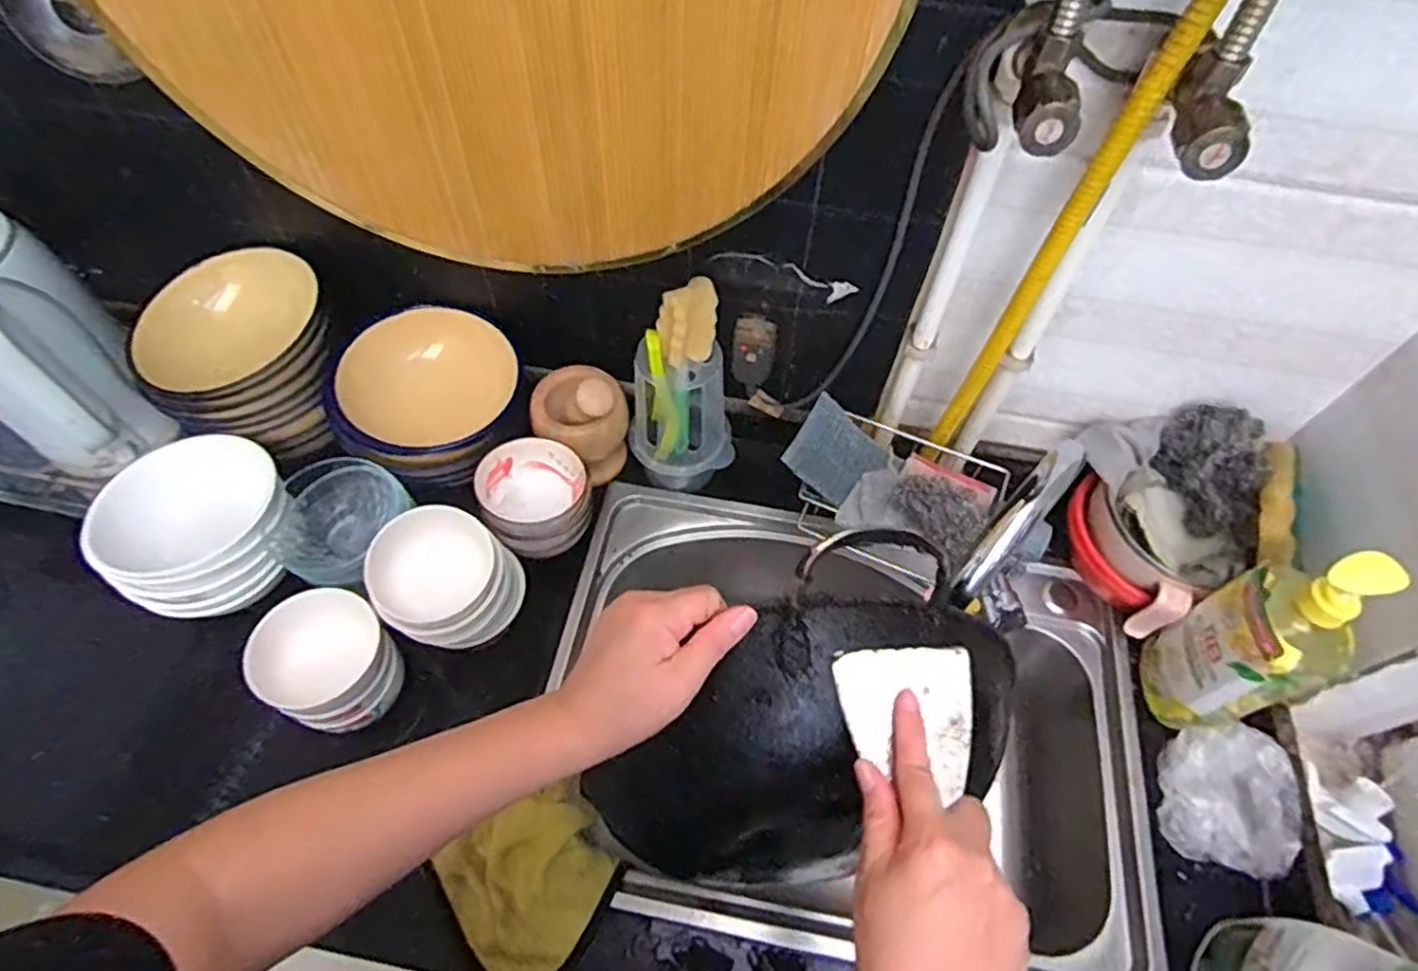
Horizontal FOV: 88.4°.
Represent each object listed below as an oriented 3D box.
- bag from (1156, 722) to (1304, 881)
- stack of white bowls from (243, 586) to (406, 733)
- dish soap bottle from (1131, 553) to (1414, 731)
[{"bbox_3d":[0.471,0.280,0.664,0.093,0.057,0.123,16,59,8],"label":"bag"},{"bbox_3d":[-0.340,0.159,0.661,0.101,0.095,0.105,24,61,13],"label":"stack of white bowls"},{"bbox_3d":[0.475,0.132,0.625,0.078,0.250,0.098,-11,59,-9],"label":"dish soap bottle"}]

